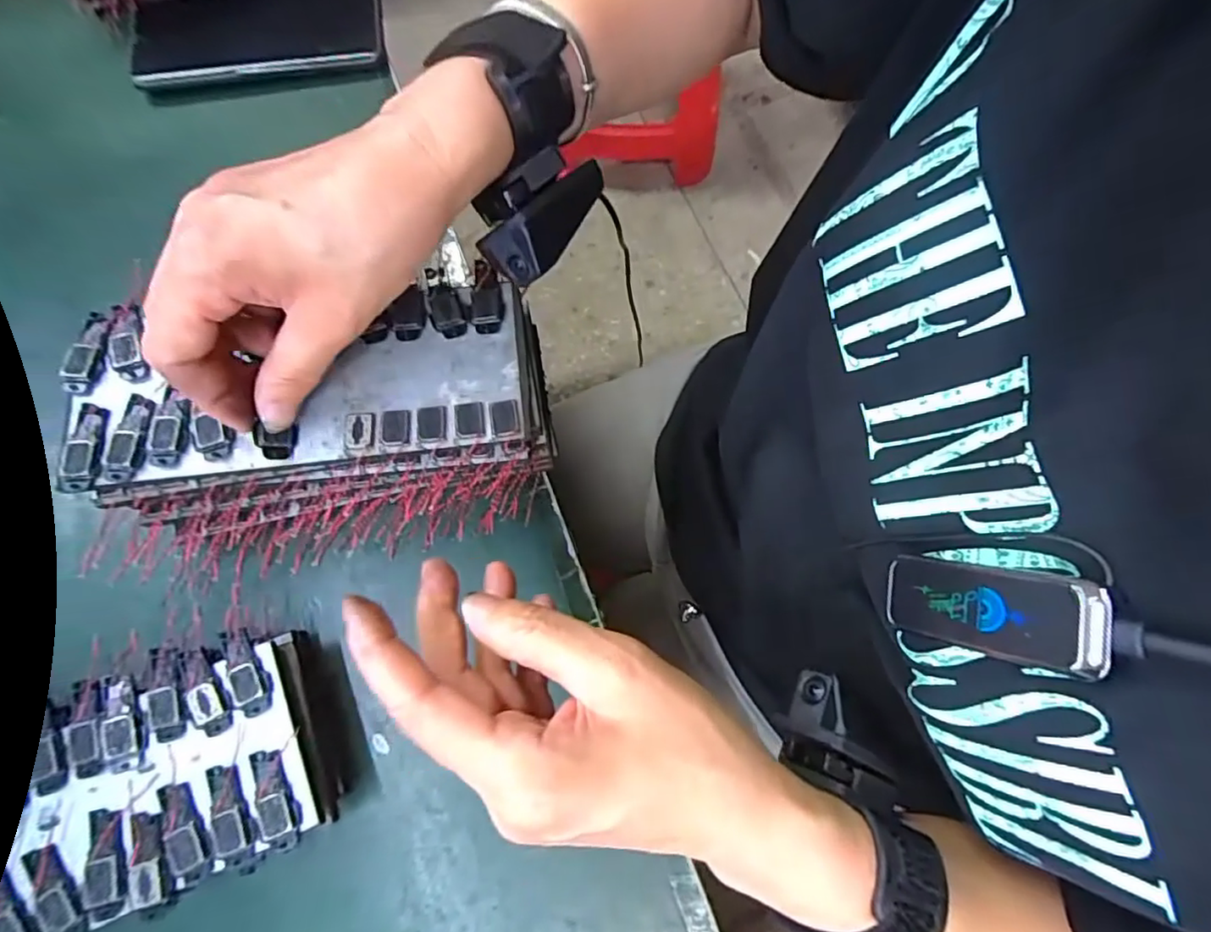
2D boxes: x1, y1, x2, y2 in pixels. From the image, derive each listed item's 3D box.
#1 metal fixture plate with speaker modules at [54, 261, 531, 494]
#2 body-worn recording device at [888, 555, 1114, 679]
[{"bbox_3d":[-0.141,-0.041,0.274,0.202,0.008,0.087,-8,74,-3],"label":"metal fixture plate with speaker modules"},{"bbox_3d":[0.117,0.044,0.185,0.010,0.062,0.024,35,73,-27],"label":"body-worn recording device"}]

